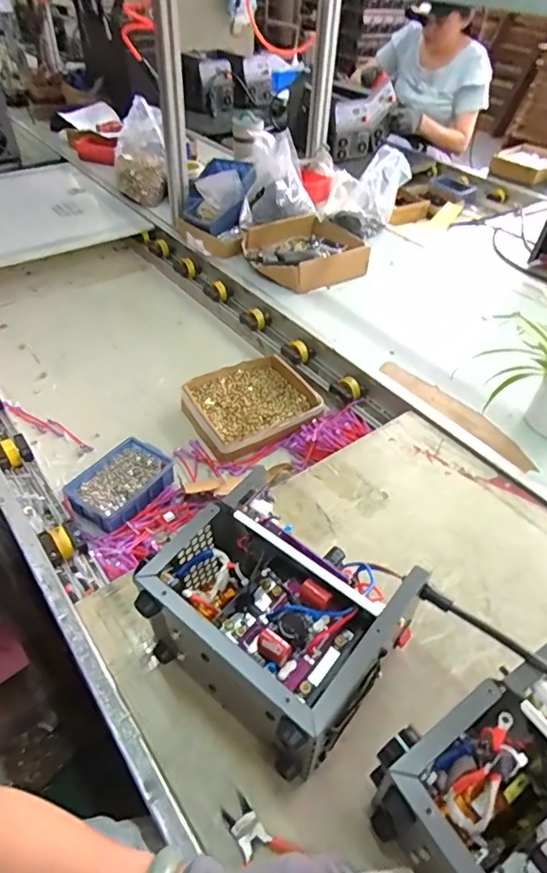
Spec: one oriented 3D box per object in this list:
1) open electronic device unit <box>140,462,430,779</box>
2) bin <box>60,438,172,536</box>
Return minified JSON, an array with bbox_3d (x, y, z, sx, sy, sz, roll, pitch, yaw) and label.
[{"bbox_3d":[0.002,0.186,0.525,0.223,0.158,0.187,32,52,26],"label":"open electronic device unit"},{"bbox_3d":[-0.238,0.078,0.812,0.102,0.048,0.151,27,49,22],"label":"bin"}]

